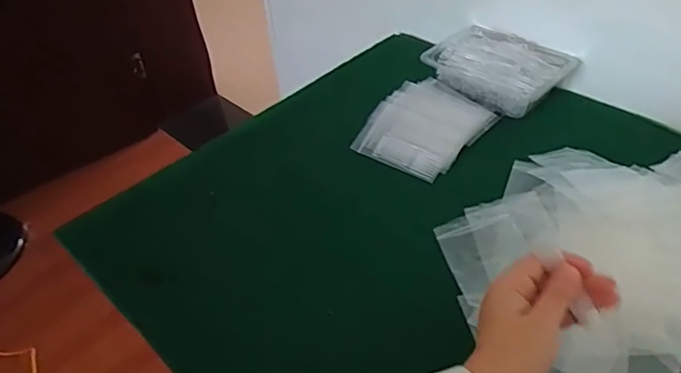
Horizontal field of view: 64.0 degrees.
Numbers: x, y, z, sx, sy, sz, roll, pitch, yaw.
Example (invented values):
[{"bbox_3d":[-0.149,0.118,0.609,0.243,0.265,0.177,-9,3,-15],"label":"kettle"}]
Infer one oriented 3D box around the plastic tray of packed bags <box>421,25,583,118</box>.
[{"bbox_3d":[0.219,-0.166,0.762,0.124,0.047,0.173,-34,49,-27],"label":"plastic tray of packed bags"}]

